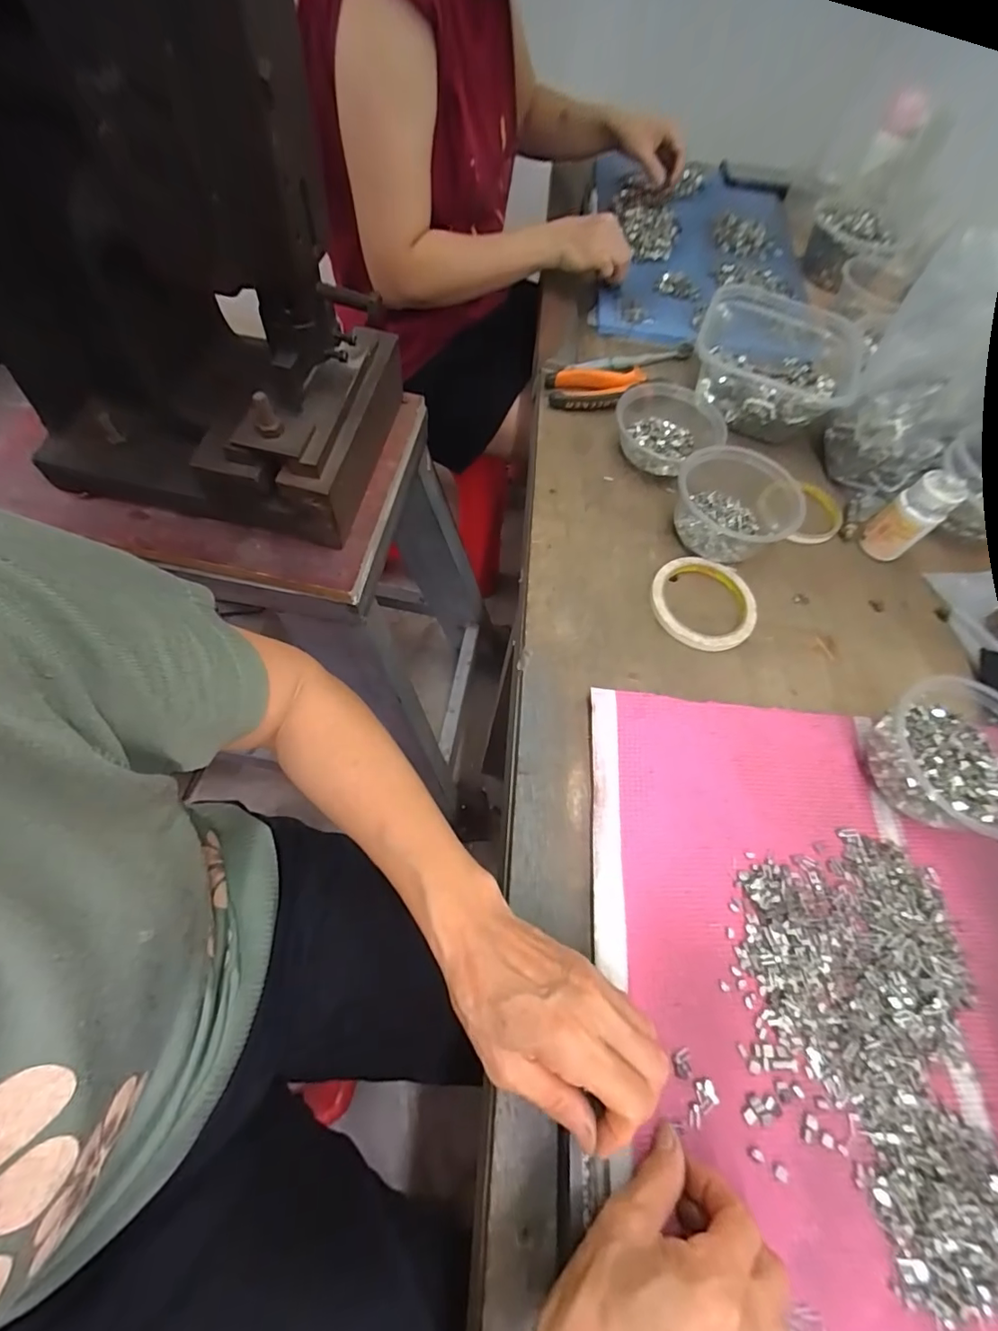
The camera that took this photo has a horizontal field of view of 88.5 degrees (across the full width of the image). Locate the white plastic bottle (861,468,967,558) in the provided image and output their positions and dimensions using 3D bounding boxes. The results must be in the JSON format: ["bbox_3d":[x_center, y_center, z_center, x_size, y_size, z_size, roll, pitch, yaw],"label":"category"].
[{"bbox_3d":[0.402,-0.145,0.502,0.043,0.078,0.044,-37,71,-21],"label":"white plastic bottle"}]

